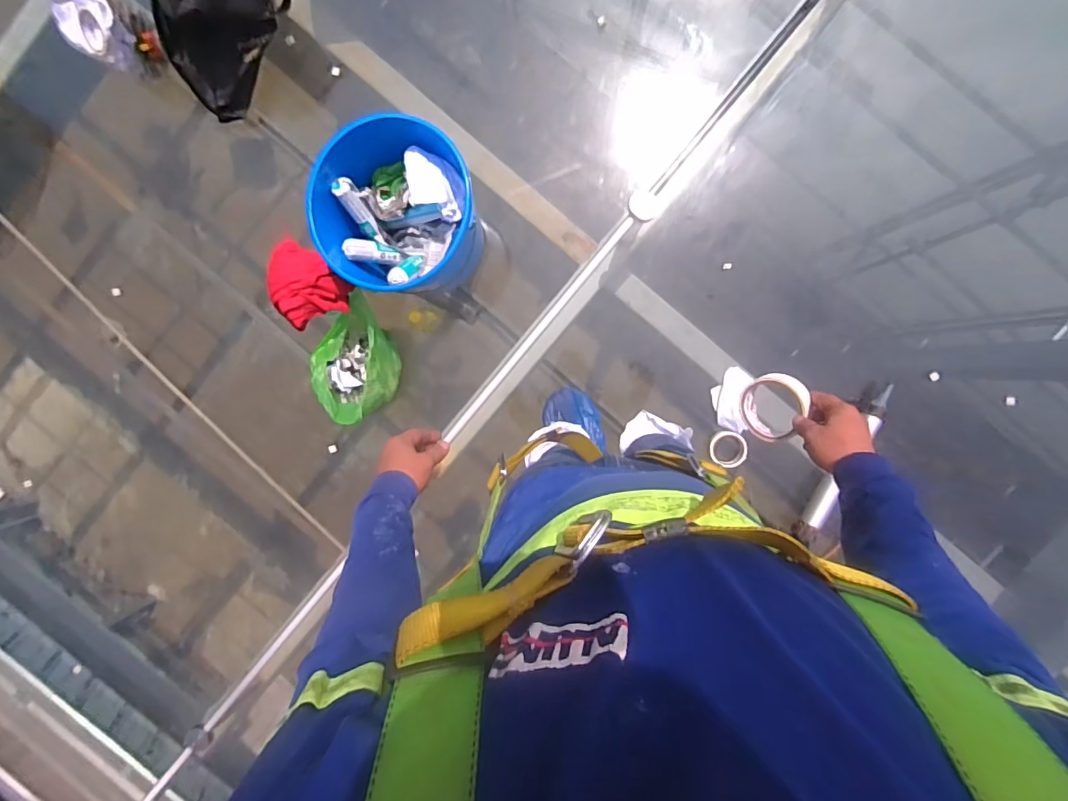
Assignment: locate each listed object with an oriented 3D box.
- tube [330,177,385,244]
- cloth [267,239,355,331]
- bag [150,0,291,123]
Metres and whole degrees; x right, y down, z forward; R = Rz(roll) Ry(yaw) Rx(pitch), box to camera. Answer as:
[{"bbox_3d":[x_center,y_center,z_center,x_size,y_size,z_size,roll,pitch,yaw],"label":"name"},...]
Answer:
[{"bbox_3d":[-0.391,-0.423,1.156,0.048,0.035,0.155,-27,133,4],"label":"tube"},{"bbox_3d":[-0.524,-0.274,1.198,0.179,0.096,0.166,-21,92,3],"label":"cloth"},{"bbox_3d":[-0.765,-0.921,1.219,0.156,0.317,0.368,42,94,0],"label":"bag"}]

